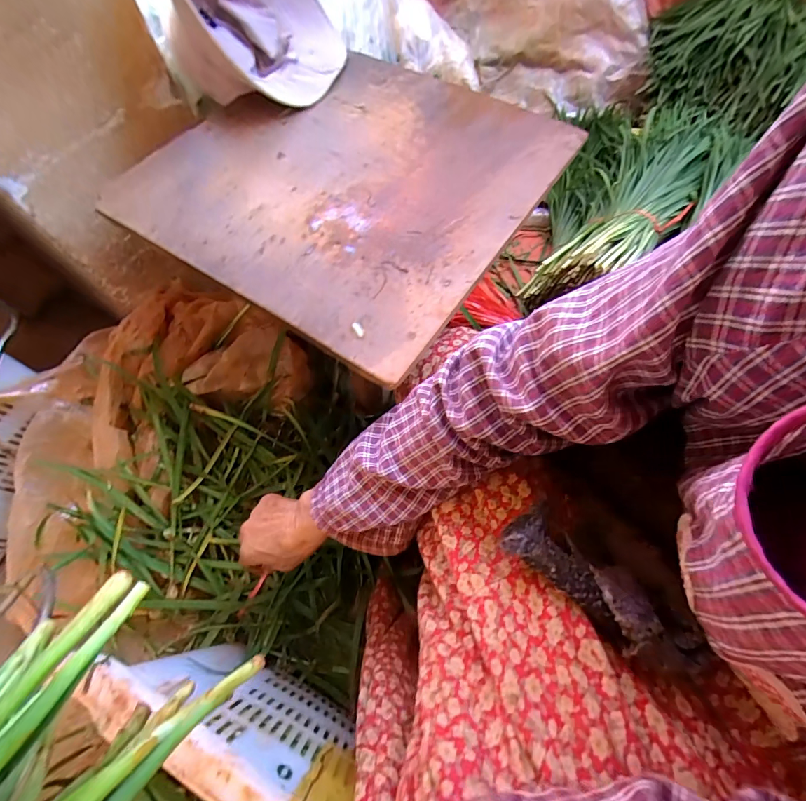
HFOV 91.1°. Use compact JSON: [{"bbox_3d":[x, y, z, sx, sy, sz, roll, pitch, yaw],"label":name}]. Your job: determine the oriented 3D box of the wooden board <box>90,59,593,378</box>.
[{"bbox_3d":[-0.040,-0.297,0.490,0.419,0.029,0.465,29,65,16],"label":"wooden board"}]

